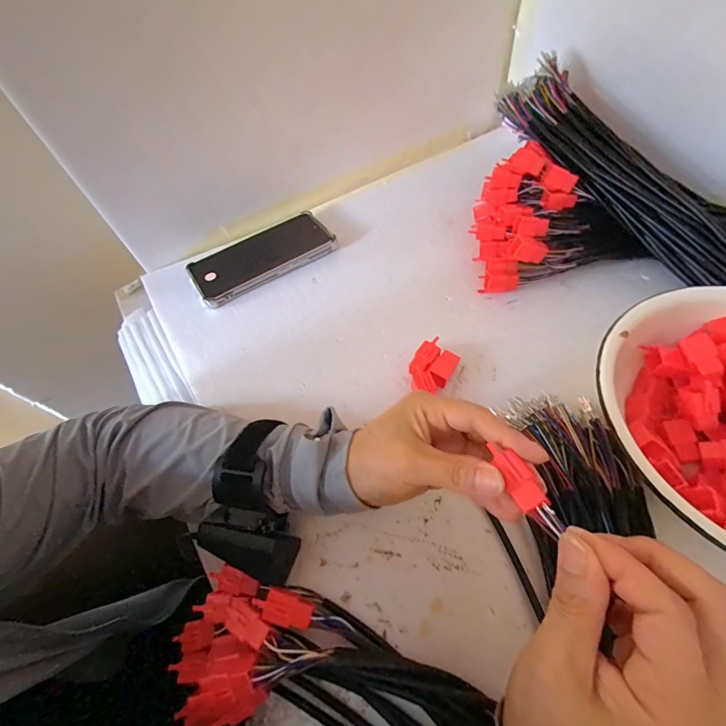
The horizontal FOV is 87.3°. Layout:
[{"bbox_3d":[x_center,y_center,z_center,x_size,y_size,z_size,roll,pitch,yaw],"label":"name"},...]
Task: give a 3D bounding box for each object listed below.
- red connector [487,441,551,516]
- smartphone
[{"bbox_3d":[0.080,0.059,0.199,0.013,0.007,0.035,-21,54,-9],"label":"red connector"},{"bbox_3d":[-0.117,-0.125,0.446,0.162,0.017,0.078,-31,60,-15],"label":"smartphone"}]

